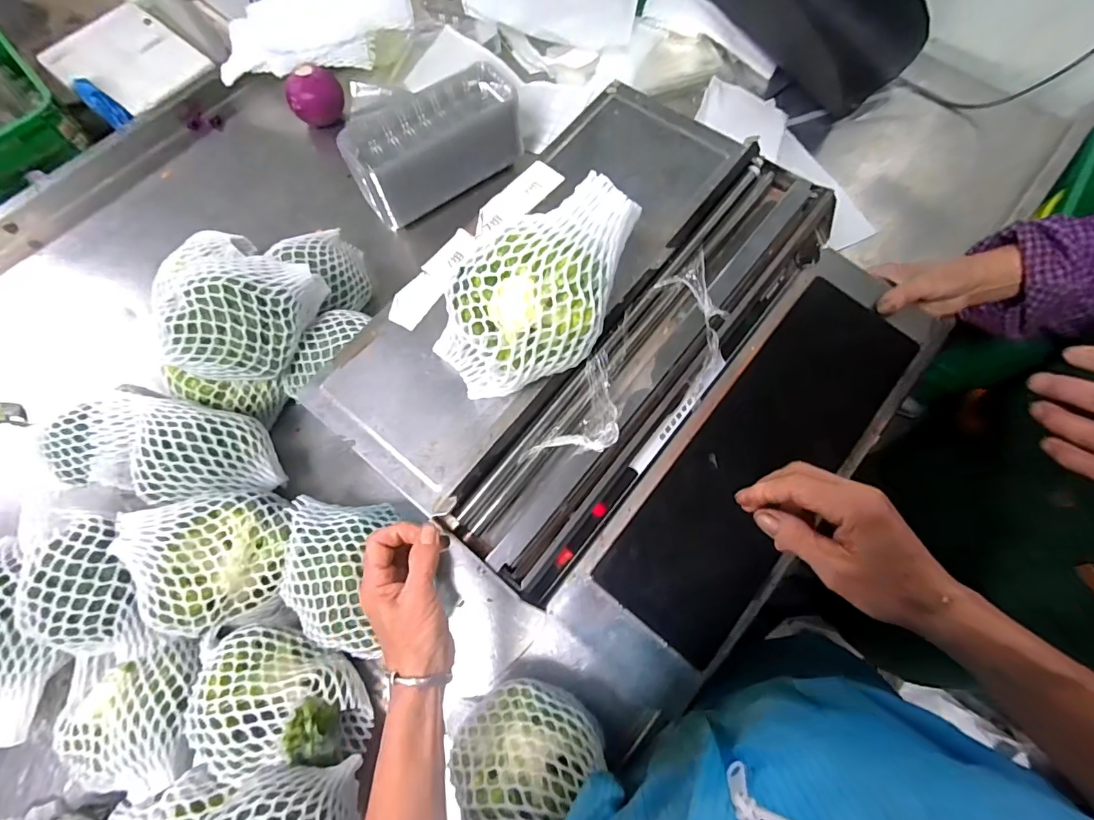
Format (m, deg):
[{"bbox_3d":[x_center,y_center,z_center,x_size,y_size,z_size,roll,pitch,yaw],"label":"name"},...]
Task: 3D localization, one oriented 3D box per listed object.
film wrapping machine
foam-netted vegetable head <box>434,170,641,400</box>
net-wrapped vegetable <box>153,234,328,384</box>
[{"bbox_3d":[0.085,-0.014,0.515,0.425,0.200,0.523,39,75,14],"label":"film wrapping machine"},{"bbox_3d":[-0.003,-0.087,0.385,0.171,0.107,0.100,-24,71,-7],"label":"foam-netted vegetable head"},{"bbox_3d":[-0.331,-0.104,0.526,0.117,0.106,0.143,11,71,5],"label":"net-wrapped vegetable"}]

